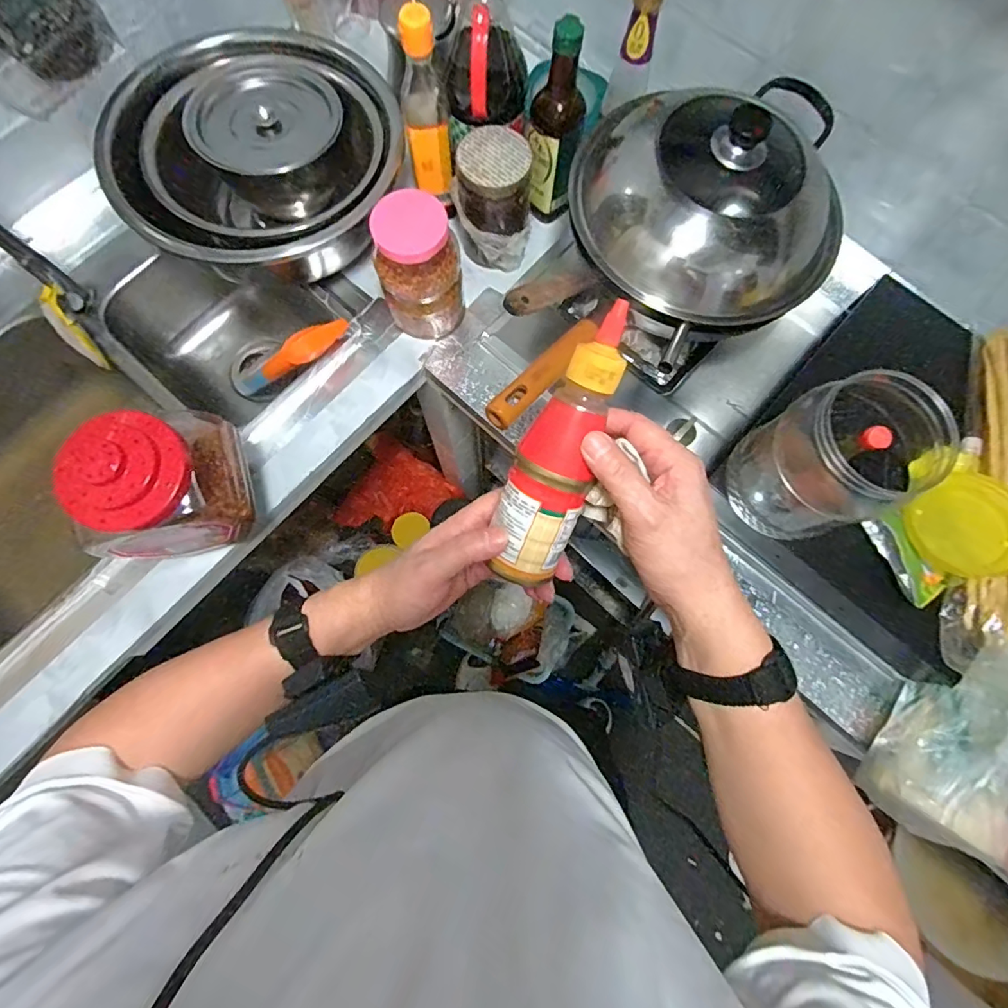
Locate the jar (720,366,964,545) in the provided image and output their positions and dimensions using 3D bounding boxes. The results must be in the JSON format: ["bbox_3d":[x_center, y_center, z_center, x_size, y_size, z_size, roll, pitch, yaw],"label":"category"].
[{"bbox_3d":[0.331,-0.040,0.527,0.125,0.169,0.126,0,77,-1],"label":"jar"}]

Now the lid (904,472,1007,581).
[{"bbox_3d":[0.507,0.025,0.548,0.115,0.025,0.102,36,101,14],"label":"lid"}]

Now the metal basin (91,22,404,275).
[{"bbox_3d":[-0.328,-0.460,0.707,0.378,0.155,0.321,9,77,1],"label":"metal basin"}]

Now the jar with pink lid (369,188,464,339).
[{"bbox_3d":[-0.106,-0.297,0.655,0.102,0.177,0.083,-20,78,-6],"label":"jar with pink lid"}]

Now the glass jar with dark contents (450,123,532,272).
[{"bbox_3d":[-0.016,-0.410,0.696,0.103,0.152,0.096,0,77,-1],"label":"glass jar with dark contents"}]

